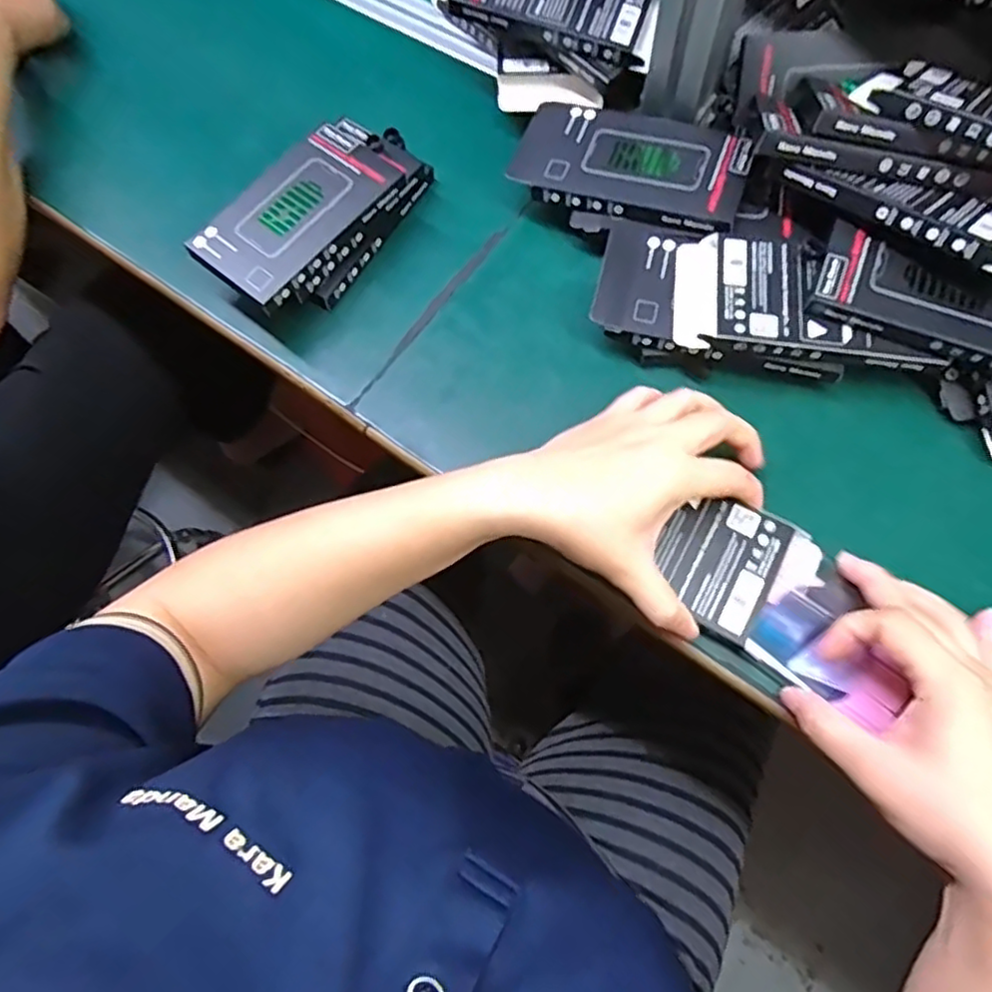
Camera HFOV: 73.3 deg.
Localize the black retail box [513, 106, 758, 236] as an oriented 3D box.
[{"bbox_3d":[0.091,-0.228,0.450,0.151,0.016,0.089,16,70,9],"label":"black retail box"}]

